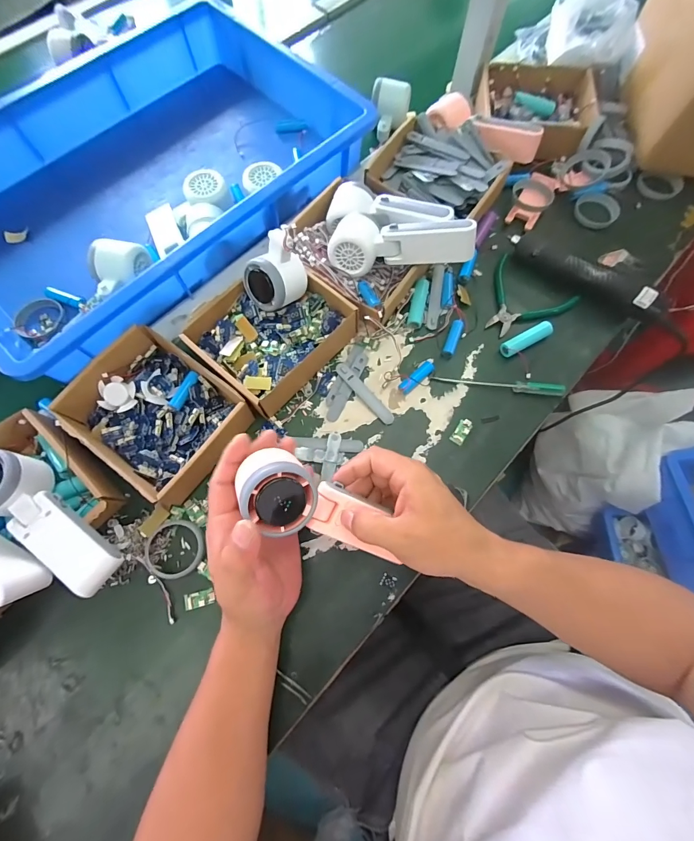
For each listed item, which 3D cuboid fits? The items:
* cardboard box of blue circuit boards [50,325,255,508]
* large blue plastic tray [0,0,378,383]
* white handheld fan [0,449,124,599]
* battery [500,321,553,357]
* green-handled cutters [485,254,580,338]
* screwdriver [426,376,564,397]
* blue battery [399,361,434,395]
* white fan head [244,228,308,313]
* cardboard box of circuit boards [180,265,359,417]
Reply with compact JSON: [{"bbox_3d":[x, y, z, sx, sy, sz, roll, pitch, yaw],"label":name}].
[{"bbox_3d":[-0.215,-0.010,0.404,0.171,0.047,0.140,39,76,12],"label":"cardboard box of blue circuit boards"},{"bbox_3d":[-0.283,-0.344,0.499,0.552,0.085,0.371,-43,77,-13],"label":"large blue plastic tray"},{"bbox_3d":[-0.284,0.091,0.333,0.172,0.046,0.056,34,75,10],"label":"white handheld fan"},{"bbox_3d":[0.225,-0.101,0.447,0.065,0.021,0.021,-28,74,-9],"label":"battery"},{"bbox_3d":[0.222,-0.155,0.463,0.110,0.019,0.102,42,77,12],"label":"green-handled cutters"},{"bbox_3d":[0.182,-0.044,0.431,0.155,0.015,0.014,7,72,2],"label":"screwdriver"},{"bbox_3d":[0.085,-0.052,0.429,0.050,0.016,0.015,-42,77,-12],"label":"blue battery"},{"bbox_3d":[-0.084,-0.176,0.411,0.058,0.086,0.054,20,42,24],"label":"white fan head"},{"bbox_3d":[-0.092,-0.107,0.431,0.144,0.047,0.165,40,76,12],"label":"cardboard box of circuit boards"}]

